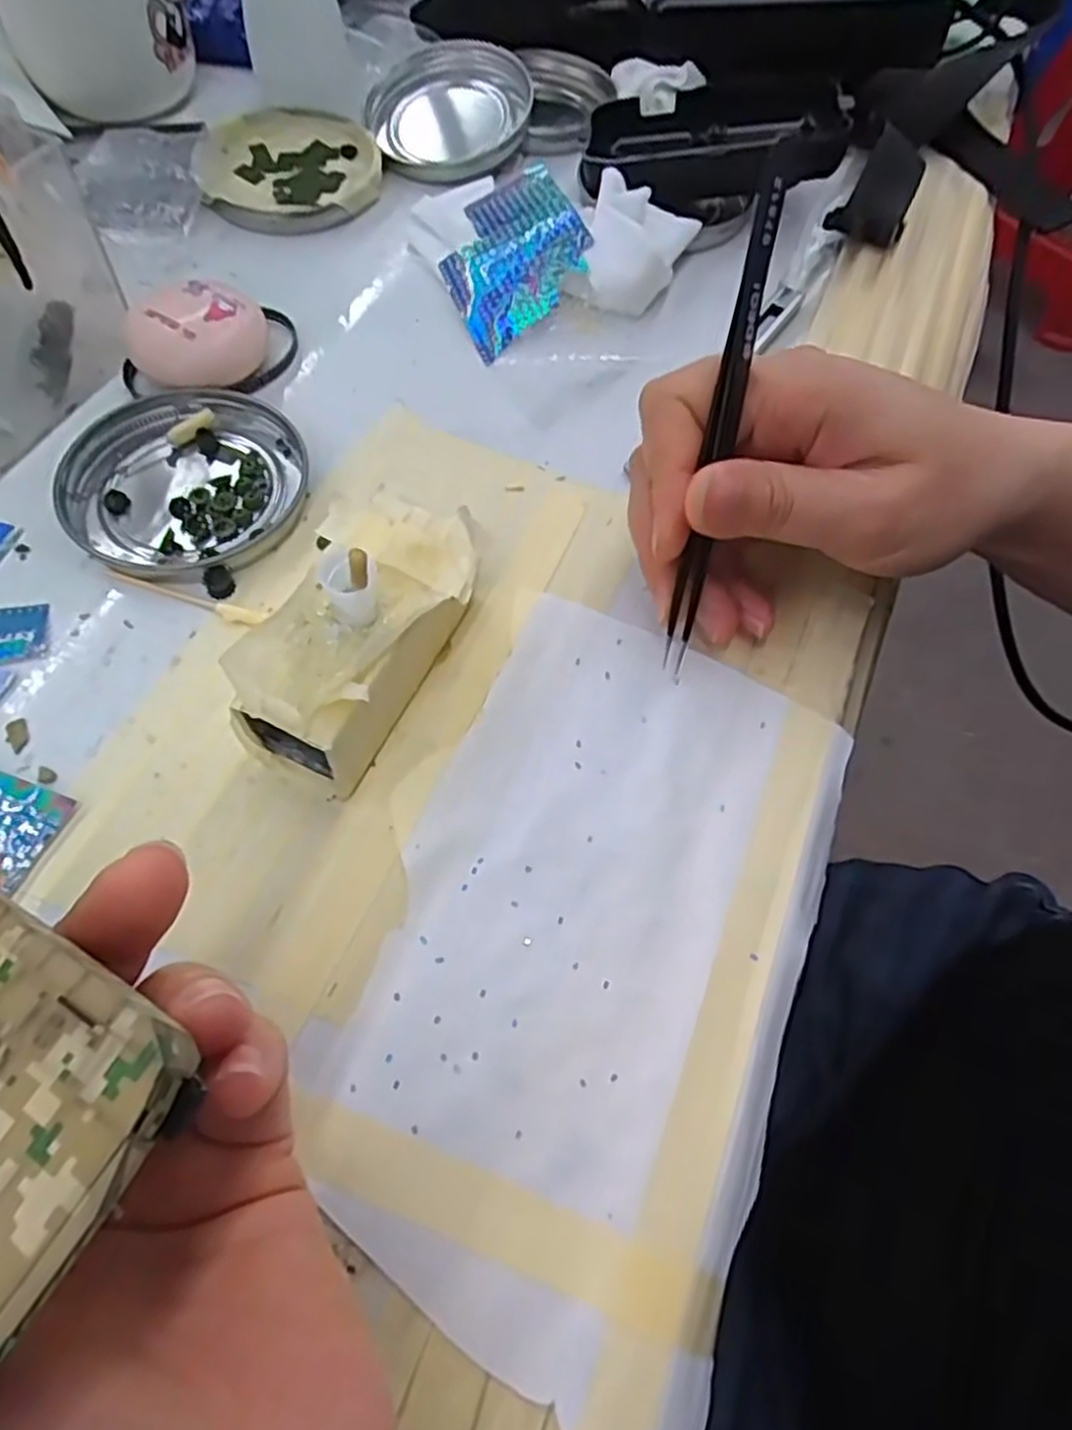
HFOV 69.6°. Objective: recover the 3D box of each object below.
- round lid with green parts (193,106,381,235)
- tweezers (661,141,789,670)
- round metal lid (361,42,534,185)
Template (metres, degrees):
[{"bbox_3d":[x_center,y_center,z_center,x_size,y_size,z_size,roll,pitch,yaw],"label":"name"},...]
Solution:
[{"bbox_3d":[-0.110,-0.246,0.344,0.078,0.008,0.079,1,64,-3],"label":"round lid with green parts"},{"bbox_3d":[0.050,-0.073,0.209,0.008,0.132,0.004,8,27,0],"label":"tweezers"},{"bbox_3d":[-0.040,-0.281,0.355,0.074,0.017,0.083,-3,63,-4],"label":"round metal lid"}]

